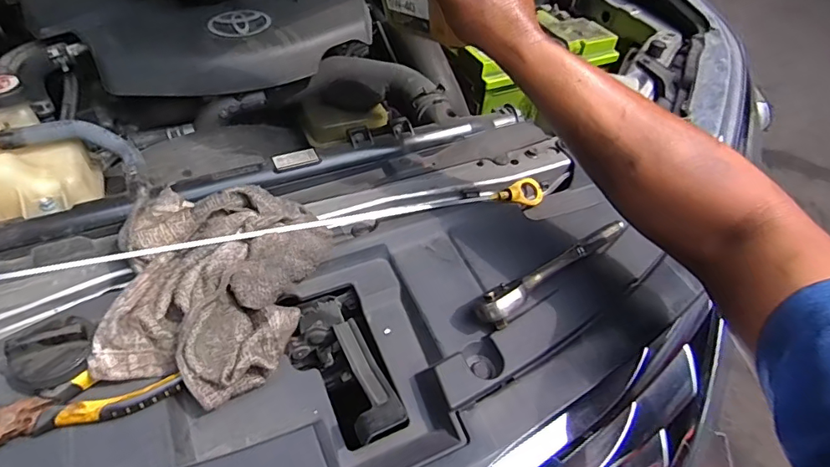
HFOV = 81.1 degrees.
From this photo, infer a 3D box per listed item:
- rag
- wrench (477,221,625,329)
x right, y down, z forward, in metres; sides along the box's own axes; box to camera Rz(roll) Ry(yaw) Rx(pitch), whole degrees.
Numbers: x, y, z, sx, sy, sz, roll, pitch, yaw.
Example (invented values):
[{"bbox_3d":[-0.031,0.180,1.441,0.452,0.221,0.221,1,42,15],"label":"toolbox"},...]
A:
[{"bbox_3d":[-0.163,0.036,0.399,0.162,0.052,0.188,5,50,-2],"label":"rag"},{"bbox_3d":[0.130,0.030,0.449,0.190,0.034,0.025,-31,60,-27],"label":"wrench"}]

